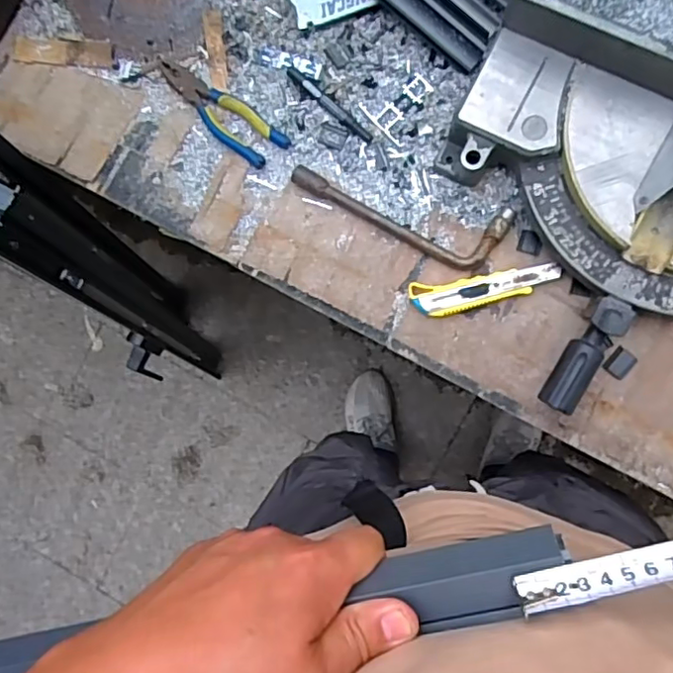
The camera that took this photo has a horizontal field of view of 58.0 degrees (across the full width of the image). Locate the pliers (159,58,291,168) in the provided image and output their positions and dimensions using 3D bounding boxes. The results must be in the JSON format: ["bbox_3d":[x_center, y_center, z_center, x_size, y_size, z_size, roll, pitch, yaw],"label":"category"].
[{"bbox_3d":[-0.149,-0.280,0.753,0.195,0.014,0.054,39,95,6],"label":"pliers"}]

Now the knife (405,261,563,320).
[{"bbox_3d":[0.171,-0.052,0.700,0.167,0.021,0.041,-7,89,8],"label":"knife"}]

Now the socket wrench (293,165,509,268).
[{"bbox_3d":[0.067,-0.139,0.714,0.261,0.027,0.074,15,92,8],"label":"socket wrench"}]

